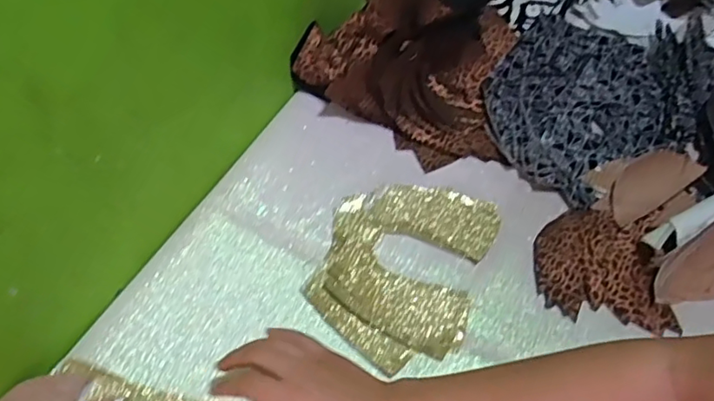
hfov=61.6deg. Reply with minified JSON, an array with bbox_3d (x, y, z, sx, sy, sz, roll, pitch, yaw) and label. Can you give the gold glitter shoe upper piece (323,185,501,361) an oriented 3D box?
[{"bbox_3d":[0.047,0.050,0.576,0.146,0.008,0.166,21,63,9],"label":"gold glitter shoe upper piece"}]

